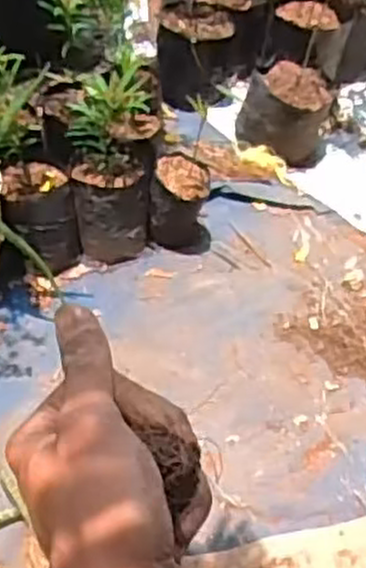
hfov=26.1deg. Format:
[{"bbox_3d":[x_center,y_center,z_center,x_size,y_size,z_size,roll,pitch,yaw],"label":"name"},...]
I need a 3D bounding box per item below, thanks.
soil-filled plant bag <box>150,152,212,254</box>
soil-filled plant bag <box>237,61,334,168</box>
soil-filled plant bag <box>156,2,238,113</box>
[{"bbox_3d":[0.000,-0.132,1.291,0.103,0.138,0.094,6,47,-1],"label":"soil-filled plant bag"},{"bbox_3d":[0.198,-0.326,1.505,0.170,0.145,0.182,13,48,6],"label":"soil-filled plant bag"},{"bbox_3d":[0.029,-0.446,1.553,0.161,0.153,0.156,2,48,-4],"label":"soil-filled plant bag"}]

